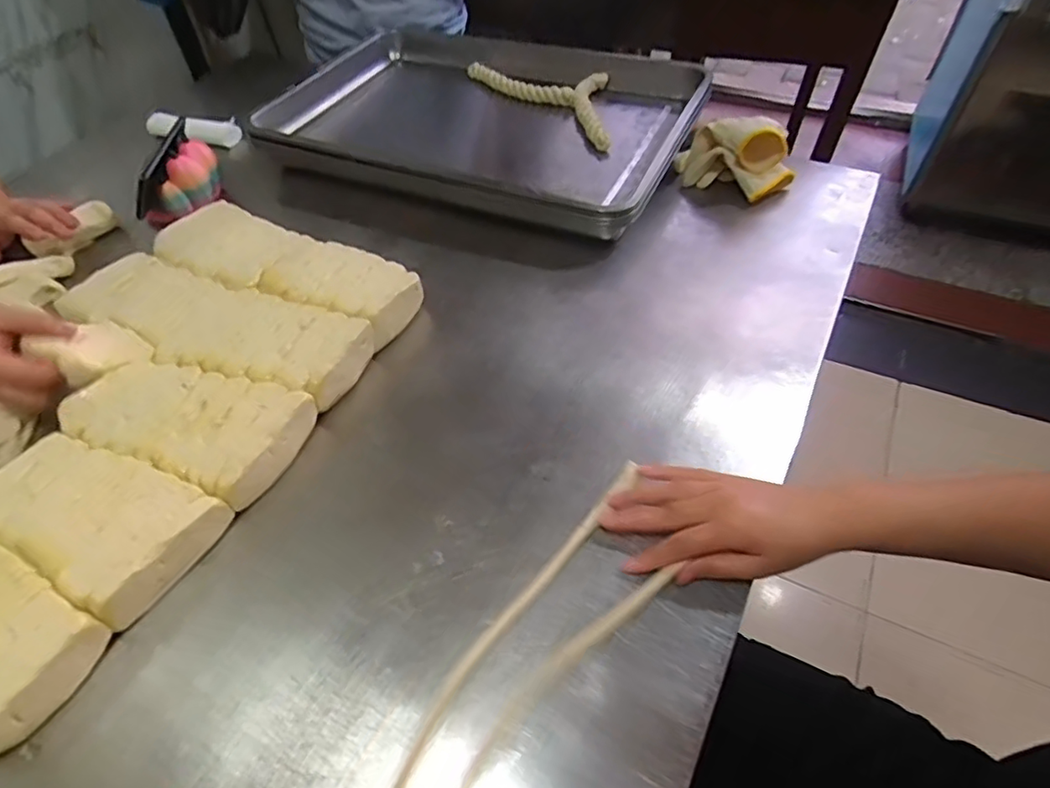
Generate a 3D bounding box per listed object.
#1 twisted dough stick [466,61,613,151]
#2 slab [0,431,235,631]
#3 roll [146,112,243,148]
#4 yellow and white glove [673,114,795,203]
[{"bbox_3d":[0.059,-0.473,0.893,0.126,0.025,0.346,-32,57,-20],"label":"twisted dough stick"},{"bbox_3d":[-0.355,0.101,0.477,0.193,0.042,0.106,20,56,19],"label":"slab"},{"bbox_3d":[-0.508,-0.408,0.891,0.124,0.028,0.032,-2,48,-27],"label":"roll"},{"bbox_3d":[0.262,-0.309,0.730,0.147,0.090,0.062,29,59,23],"label":"yellow and white glove"}]

